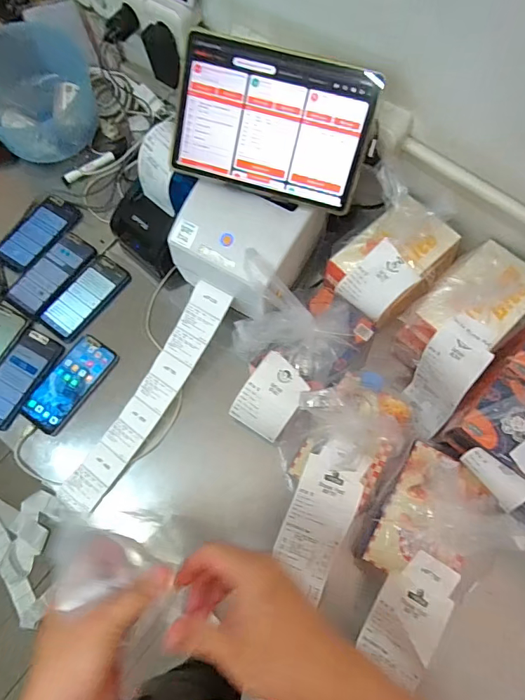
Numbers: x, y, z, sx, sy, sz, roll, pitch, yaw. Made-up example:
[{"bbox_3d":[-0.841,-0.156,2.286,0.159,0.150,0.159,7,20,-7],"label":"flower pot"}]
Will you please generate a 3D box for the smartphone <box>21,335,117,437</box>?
[{"bbox_3d":[-0.312,0.054,0.693,0.079,0.004,0.161,31,75,12],"label":"smartphone"}]

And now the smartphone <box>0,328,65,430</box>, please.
[{"bbox_3d":[-0.400,0.045,0.700,0.077,0.007,0.160,25,74,11],"label":"smartphone"}]

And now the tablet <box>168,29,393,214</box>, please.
[{"bbox_3d":[0.012,-0.293,0.560,0.250,0.012,0.169,16,115,4],"label":"tablet"}]

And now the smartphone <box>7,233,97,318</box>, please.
[{"bbox_3d":[-0.372,-0.134,0.755,0.077,0.008,0.164,35,76,13],"label":"smartphone"}]

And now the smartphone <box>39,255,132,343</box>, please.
[{"bbox_3d":[-0.308,-0.091,0.749,0.080,0.013,0.160,33,75,13],"label":"smartphone"}]

